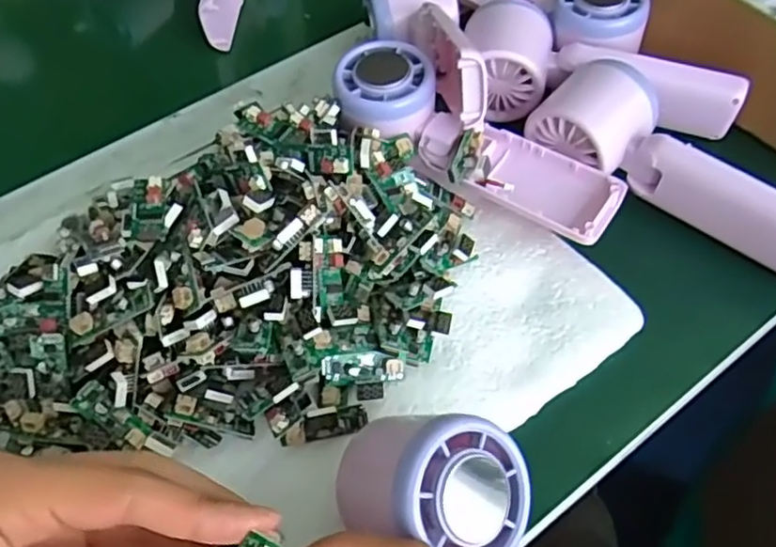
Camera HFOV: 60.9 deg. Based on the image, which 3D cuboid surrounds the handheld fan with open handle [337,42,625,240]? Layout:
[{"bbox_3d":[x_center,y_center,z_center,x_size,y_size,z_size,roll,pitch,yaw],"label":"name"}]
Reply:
[{"bbox_3d":[0.046,-0.074,0.352,0.166,0.052,0.064,33,62,8],"label":"handheld fan with open handle"}]

